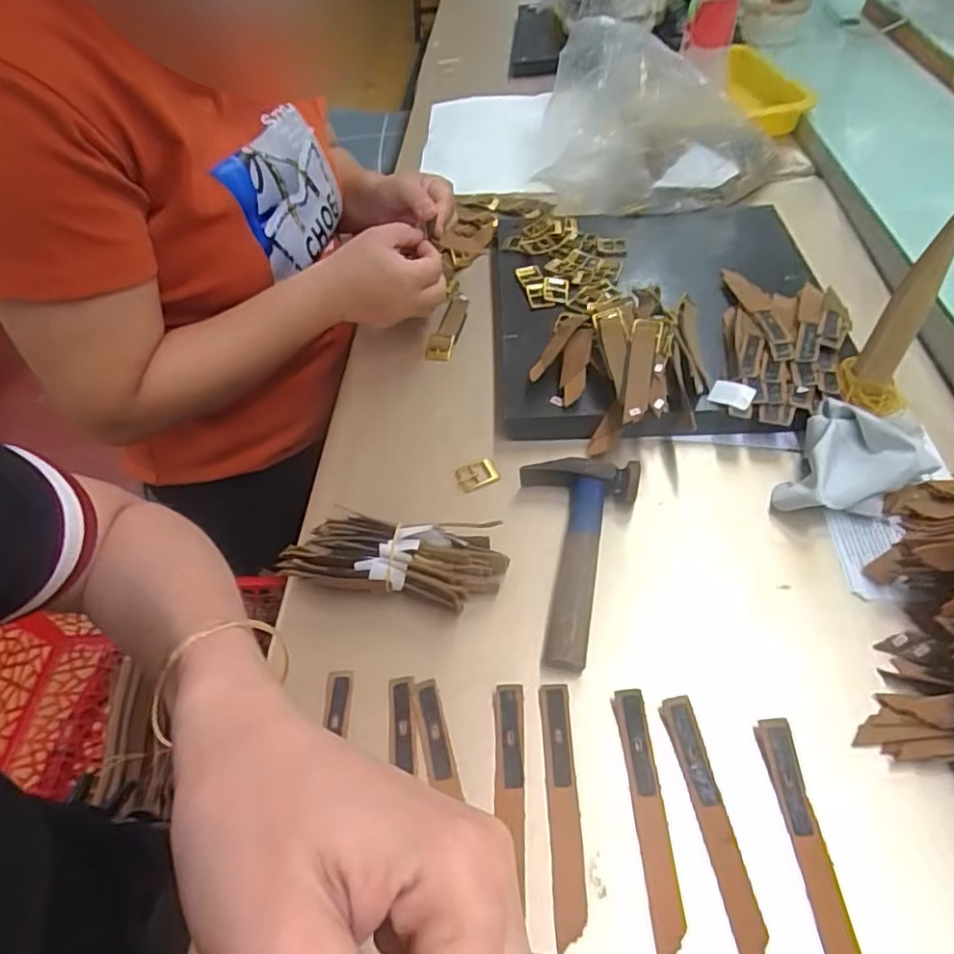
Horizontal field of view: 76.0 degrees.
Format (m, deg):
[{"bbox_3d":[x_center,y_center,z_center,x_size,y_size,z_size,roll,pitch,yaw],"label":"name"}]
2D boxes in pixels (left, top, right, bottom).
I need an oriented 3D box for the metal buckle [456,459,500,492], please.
[{"bbox_3d":[0.001,-0.002,0.488,0.031,0.005,0.025,-27,54,-15],"label":"metal buckle"}]

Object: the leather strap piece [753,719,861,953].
[{"bbox_3d":[0.173,0.192,0.315,0.018,0.006,0.126,-5,51,2],"label":"leather strap piece"}]

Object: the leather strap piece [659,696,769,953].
[{"bbox_3d":[0.125,0.182,0.324,0.017,0.008,0.124,-8,51,-1],"label":"leather strap piece"}]

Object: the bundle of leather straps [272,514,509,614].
[{"bbox_3d":[-0.060,0.058,0.426,0.157,0.036,0.058,2,52,8],"label":"bundle of leather straps"}]

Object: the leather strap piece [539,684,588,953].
[{"bbox_3d":[0.047,0.180,0.339,0.017,0.010,0.125,-3,51,3],"label":"leather strap piece"}]

